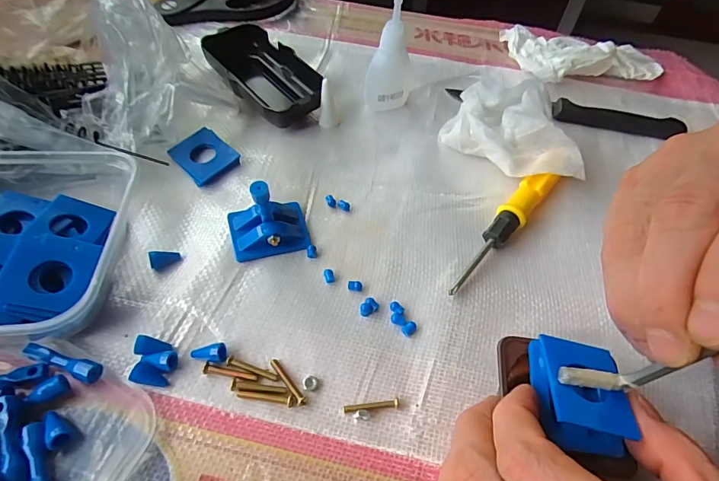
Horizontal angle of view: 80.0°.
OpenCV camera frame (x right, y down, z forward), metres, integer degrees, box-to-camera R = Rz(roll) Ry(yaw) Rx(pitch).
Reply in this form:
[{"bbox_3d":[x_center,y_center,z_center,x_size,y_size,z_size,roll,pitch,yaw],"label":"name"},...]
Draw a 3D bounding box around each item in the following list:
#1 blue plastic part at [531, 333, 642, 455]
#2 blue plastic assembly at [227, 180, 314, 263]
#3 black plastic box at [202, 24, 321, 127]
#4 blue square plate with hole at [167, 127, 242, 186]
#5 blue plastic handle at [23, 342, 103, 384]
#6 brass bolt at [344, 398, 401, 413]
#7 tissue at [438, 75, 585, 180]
[{"bbox_3d":[0.091,0.062,0.178,0.034,0.018,0.047,12,54,4],"label":"blue plastic part"},{"bbox_3d":[-0.053,-0.017,0.241,0.043,0.043,0.032,-12,56,-13],"label":"blue plastic assembly"},{"bbox_3d":[-0.075,-0.128,0.330,0.050,0.026,0.107,-31,62,-24],"label":"black plastic box"},{"bbox_3d":[-0.104,-0.057,0.289,0.033,0.010,0.040,-35,64,-26],"label":"blue square plate with hole"},{"bbox_3d":[-0.139,0.058,0.201,0.039,0.012,0.009,15,54,7],"label":"blue plastic handle"},{"bbox_3d":[0.006,0.078,0.201,0.026,0.004,0.005,-5,55,-8],"label":"brass bolt"},{"bbox_3d":[0.104,-0.071,0.289,0.051,0.046,0.096,-33,63,-25],"label":"tissue"}]

